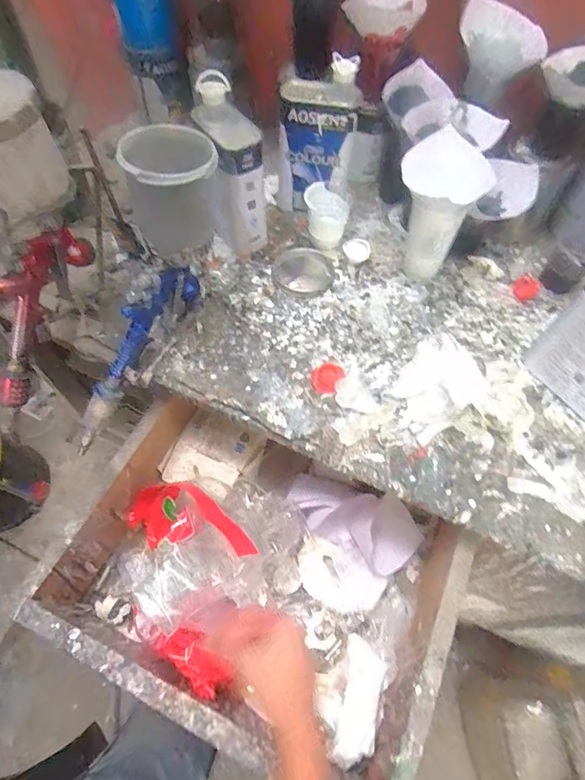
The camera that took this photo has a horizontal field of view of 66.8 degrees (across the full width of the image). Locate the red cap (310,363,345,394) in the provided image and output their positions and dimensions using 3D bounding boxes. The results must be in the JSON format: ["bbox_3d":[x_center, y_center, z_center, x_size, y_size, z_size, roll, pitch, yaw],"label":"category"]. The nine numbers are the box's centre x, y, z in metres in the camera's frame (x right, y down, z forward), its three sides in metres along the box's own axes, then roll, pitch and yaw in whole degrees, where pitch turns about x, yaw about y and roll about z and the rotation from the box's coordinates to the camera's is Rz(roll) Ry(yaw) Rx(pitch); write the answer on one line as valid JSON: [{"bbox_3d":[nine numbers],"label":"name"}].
[{"bbox_3d":[0.046,-0.017,0.596,0.043,0.007,0.043,-6,69,16],"label":"red cap"}]

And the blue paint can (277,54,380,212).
[{"bbox_3d":[0.041,-0.385,0.688,0.124,0.211,0.070,1,61,-1],"label":"blue paint can"}]

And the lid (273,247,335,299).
[{"bbox_3d":[0.018,-0.187,0.698,0.092,0.007,0.106,3,61,0],"label":"lid"}]

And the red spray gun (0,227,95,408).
[{"bbox_3d":[-0.344,-0.096,0.574,0.049,0.116,0.245,27,101,13],"label":"red spray gun"}]

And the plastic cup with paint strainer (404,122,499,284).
[{"bbox_3d":[0.190,-0.240,0.622,0.108,0.185,0.079,40,67,18],"label":"plastic cup with paint strainer"}]

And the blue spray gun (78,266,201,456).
[{"bbox_3d":[-0.216,-0.039,0.602,0.030,0.108,0.285,38,98,18],"label":"blue spray gun"}]

